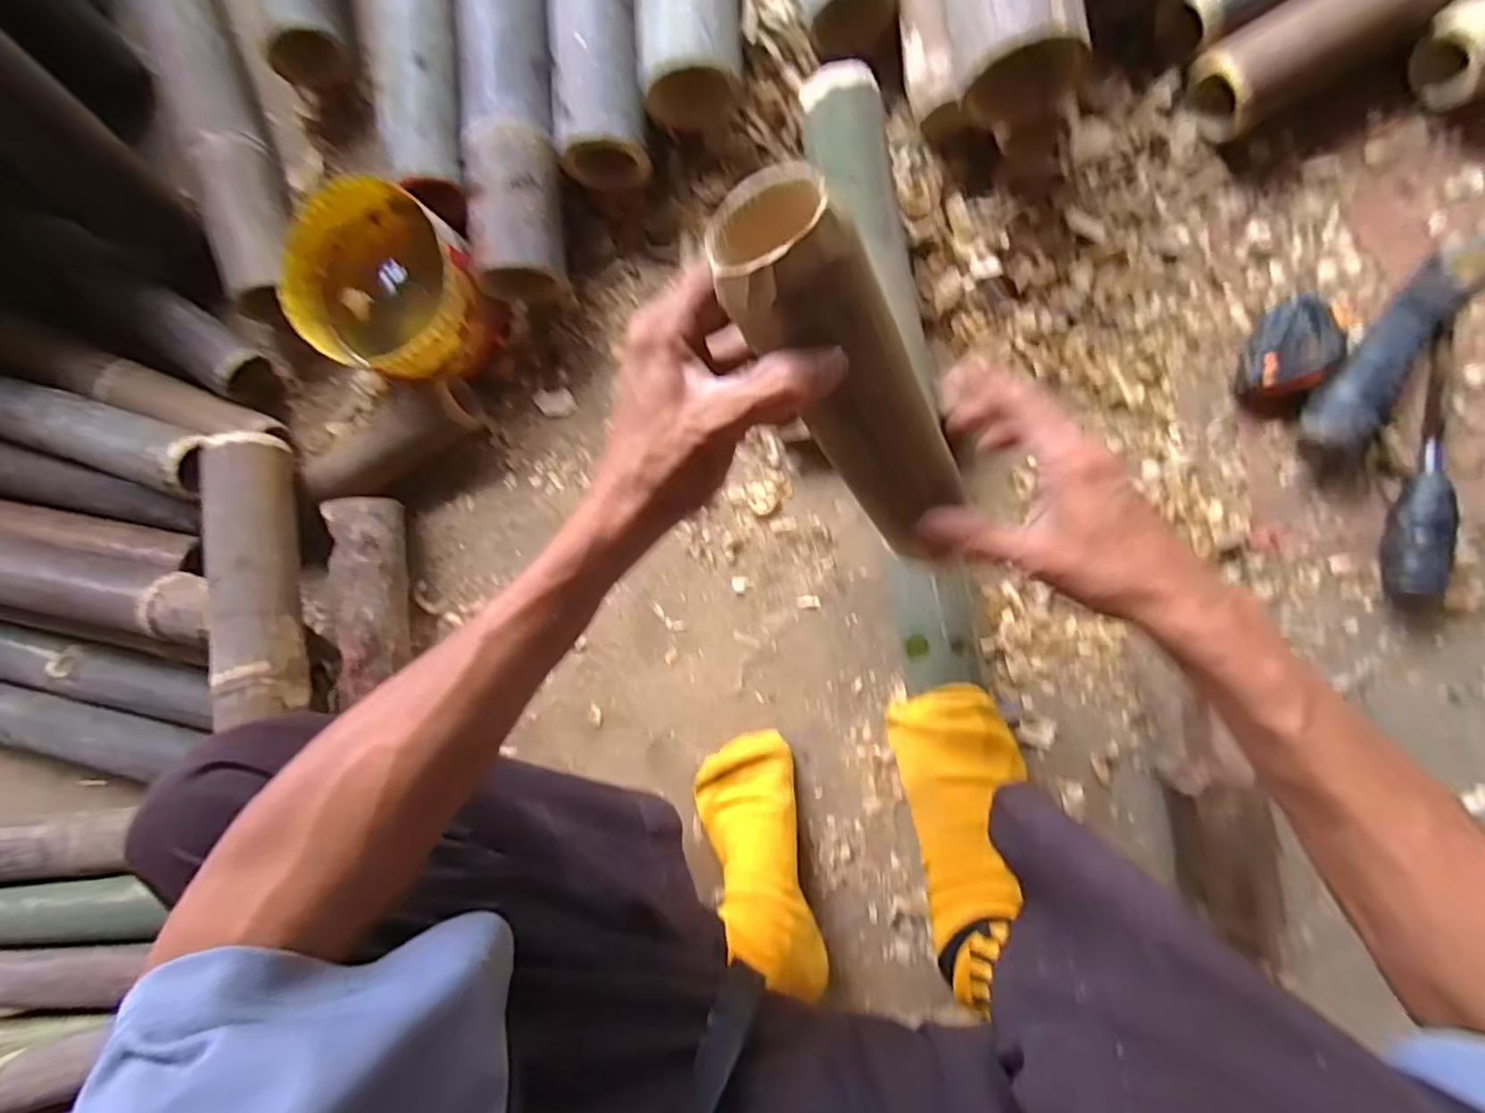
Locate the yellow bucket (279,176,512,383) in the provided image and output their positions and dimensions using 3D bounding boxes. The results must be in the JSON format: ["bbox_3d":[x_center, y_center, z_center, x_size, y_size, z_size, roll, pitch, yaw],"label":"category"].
[{"bbox_3d":[-0.303,-0.233,0.585,0.153,0.099,0.143,0,92,9],"label":"yellow bucket"}]

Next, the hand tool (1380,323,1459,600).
[{"bbox_3d":[0.514,-0.070,0.487,0.046,0.033,0.202,4,92,9],"label":"hand tool"}]

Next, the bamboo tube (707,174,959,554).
[{"bbox_3d":[0.053,-0.077,0.300,0.057,0.201,0.050,-34,50,8],"label":"bamboo tube"}]

